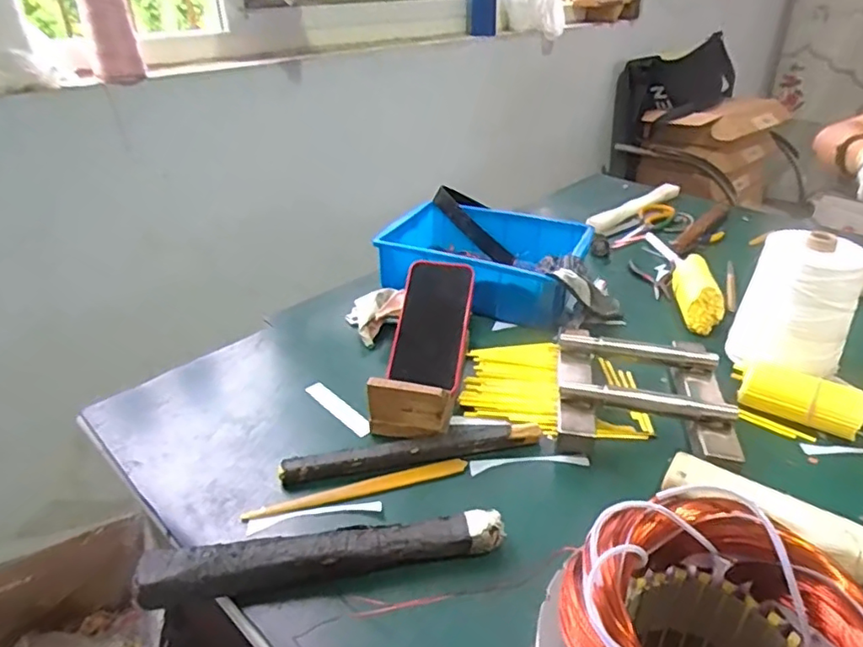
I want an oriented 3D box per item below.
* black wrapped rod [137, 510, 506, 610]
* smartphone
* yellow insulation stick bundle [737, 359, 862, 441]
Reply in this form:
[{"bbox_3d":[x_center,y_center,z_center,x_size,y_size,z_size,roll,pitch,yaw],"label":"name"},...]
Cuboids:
[{"bbox_3d":[-0.085,0.191,0.491,0.288,0.032,0.036,-7,34,-8],"label":"black wrapped rod"},{"bbox_3d":[0.001,-0.002,0.696,0.081,0.013,0.160,4,67,15],"label":"smartphone"},{"bbox_3d":[0.400,0.080,0.637,0.115,0.043,0.040,22,40,31],"label":"yellow insulation stick bundle"}]

